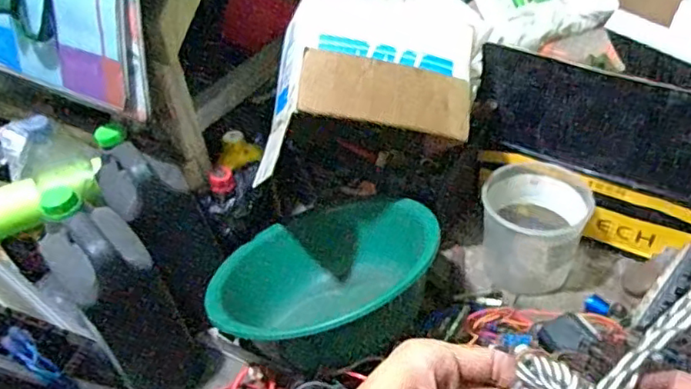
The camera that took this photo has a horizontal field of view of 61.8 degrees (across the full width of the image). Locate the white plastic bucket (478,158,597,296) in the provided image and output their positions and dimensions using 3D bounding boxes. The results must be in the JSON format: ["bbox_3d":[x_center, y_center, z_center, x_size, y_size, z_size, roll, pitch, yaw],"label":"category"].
[{"bbox_3d":[0.323,0.054,1.001,0.166,0.166,0.170,-4,43,3],"label":"white plastic bucket"}]

